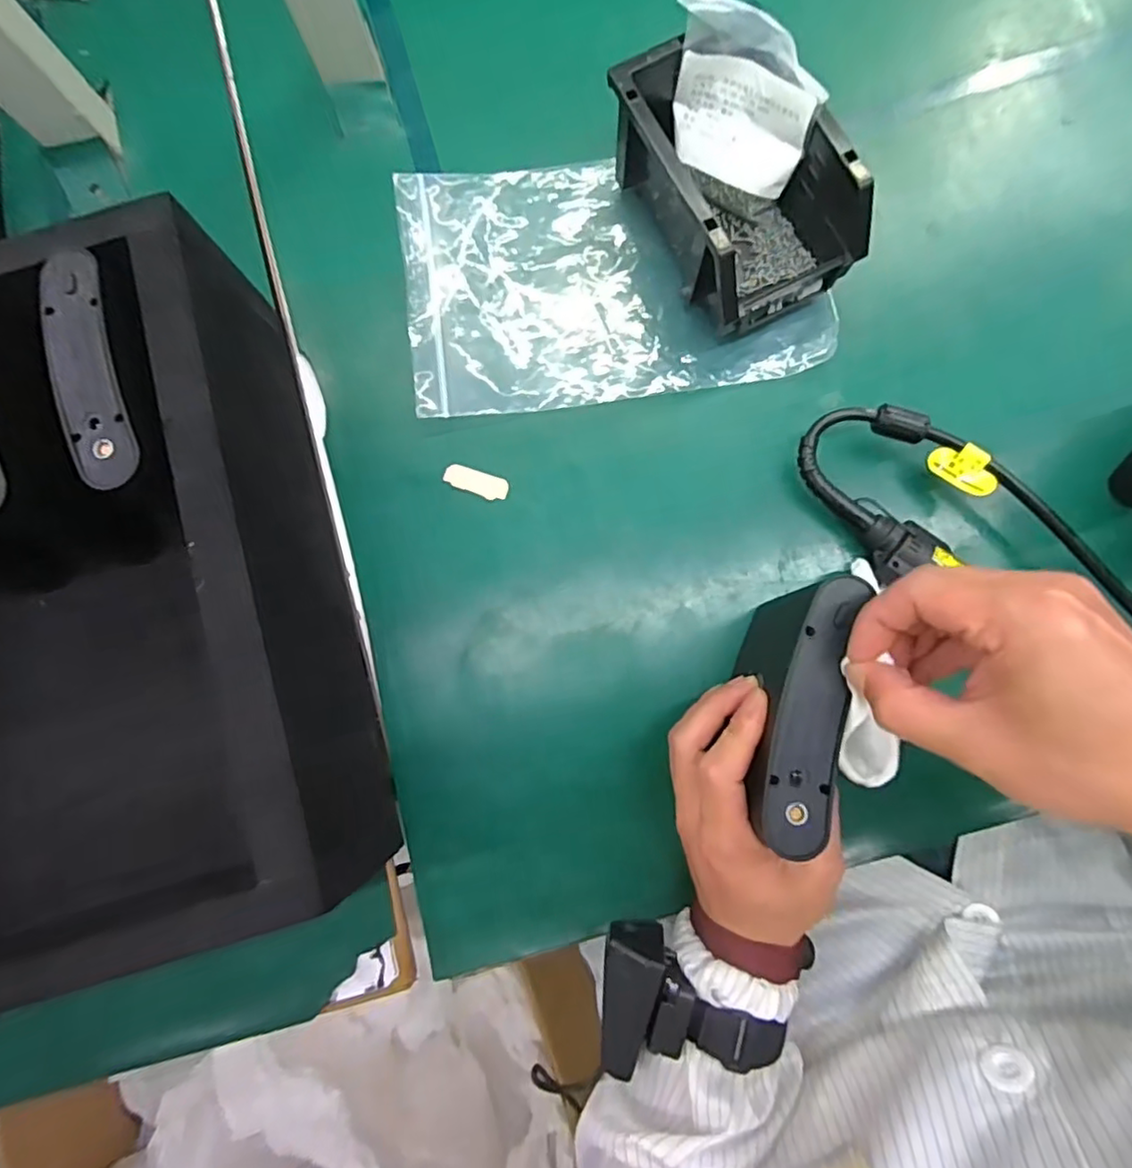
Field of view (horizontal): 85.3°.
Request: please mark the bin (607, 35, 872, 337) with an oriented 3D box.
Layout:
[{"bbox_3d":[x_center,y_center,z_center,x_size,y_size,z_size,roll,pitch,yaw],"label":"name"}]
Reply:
[{"bbox_3d":[0.104,-0.247,0.386,0.098,0.076,0.154,-27,80,-4],"label":"bin"}]

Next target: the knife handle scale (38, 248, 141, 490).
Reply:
[{"bbox_3d":[-0.231,-0.105,0.295,0.030,0.005,0.126,-18,82,0],"label":"knife handle scale"}]

